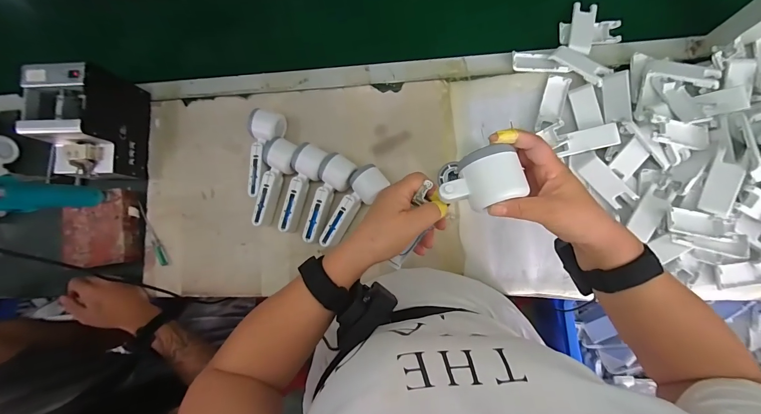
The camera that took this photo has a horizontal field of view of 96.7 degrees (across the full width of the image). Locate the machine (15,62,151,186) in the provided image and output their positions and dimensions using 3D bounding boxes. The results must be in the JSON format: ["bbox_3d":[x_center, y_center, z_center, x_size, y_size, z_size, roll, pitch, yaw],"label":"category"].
[{"bbox_3d":[-0.555,-0.153,0.642,0.131,0.142,0.183,-3,84,5],"label":"machine"}]

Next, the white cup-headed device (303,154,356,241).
[{"bbox_3d":[-0.105,-0.015,0.635,0.061,0.050,0.168,26,87,7],"label":"white cup-headed device"}]

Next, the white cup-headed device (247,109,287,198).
[{"bbox_3d":[-0.223,-0.102,0.651,0.056,0.052,0.164,4,84,6],"label":"white cup-headed device"}]

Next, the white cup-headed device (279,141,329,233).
[{"bbox_3d":[-0.145,-0.035,0.644,0.057,0.046,0.170,11,85,6],"label":"white cup-headed device"}]

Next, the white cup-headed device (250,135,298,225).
[{"bbox_3d":[-0.198,-0.047,0.646,0.061,0.048,0.168,7,84,6],"label":"white cup-headed device"}]

